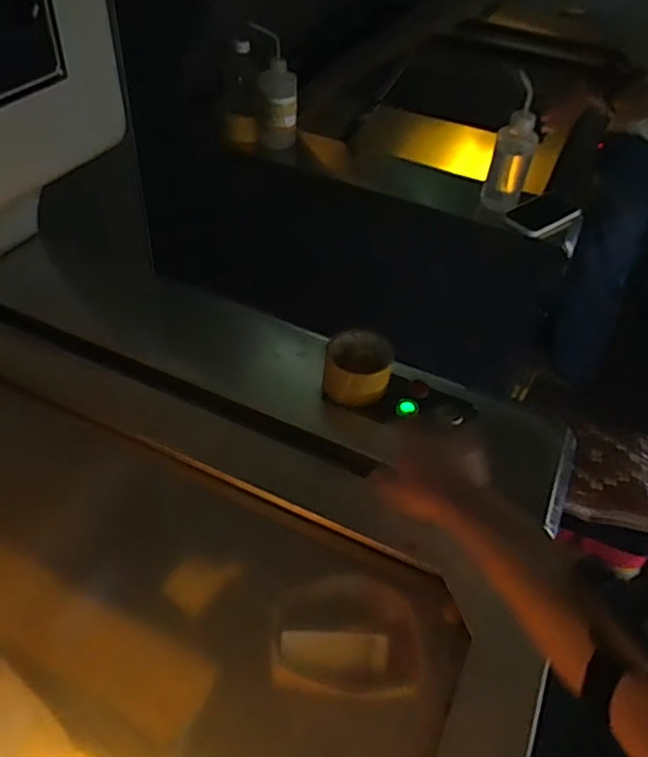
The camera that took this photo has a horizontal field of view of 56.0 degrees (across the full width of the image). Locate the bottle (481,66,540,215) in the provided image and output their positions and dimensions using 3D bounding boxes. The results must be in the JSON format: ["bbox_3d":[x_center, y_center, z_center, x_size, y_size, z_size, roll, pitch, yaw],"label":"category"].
[{"bbox_3d":[0.335,-0.391,1.065,0.072,0.221,0.068,15,48,10],"label":"bottle"}]

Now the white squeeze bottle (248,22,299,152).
[{"bbox_3d":[-0.090,-0.561,1.192,0.078,0.213,0.065,-10,48,-14],"label":"white squeeze bottle"}]

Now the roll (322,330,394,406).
[{"bbox_3d":[0.044,-0.014,0.773,0.085,0.047,0.088,2,47,-2],"label":"roll"}]

